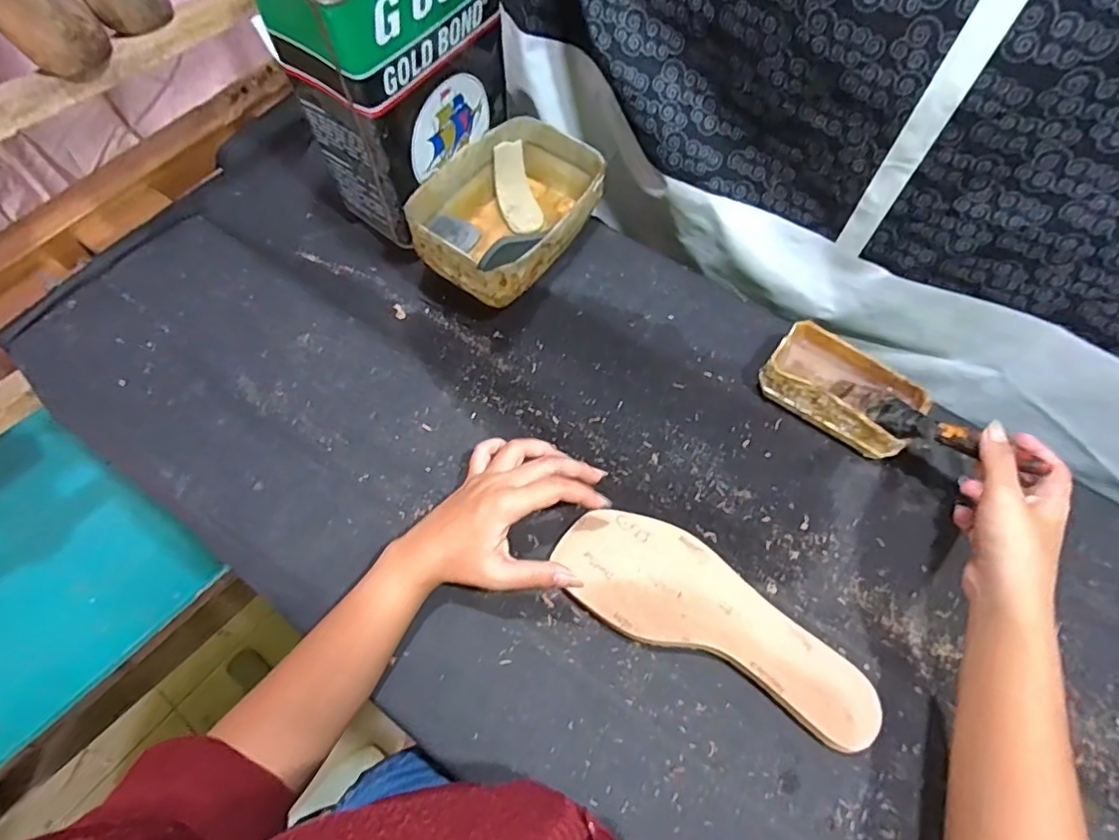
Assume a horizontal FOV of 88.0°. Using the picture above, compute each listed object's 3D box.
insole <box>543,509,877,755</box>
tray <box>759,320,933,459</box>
[{"bbox_3d":[0.110,0.141,0.412,0.237,0.014,0.085,30,67,13],"label":"insole"},{"bbox_3d":[0.239,-0.025,0.487,0.128,0.037,0.071,34,66,14],"label":"tray"}]

